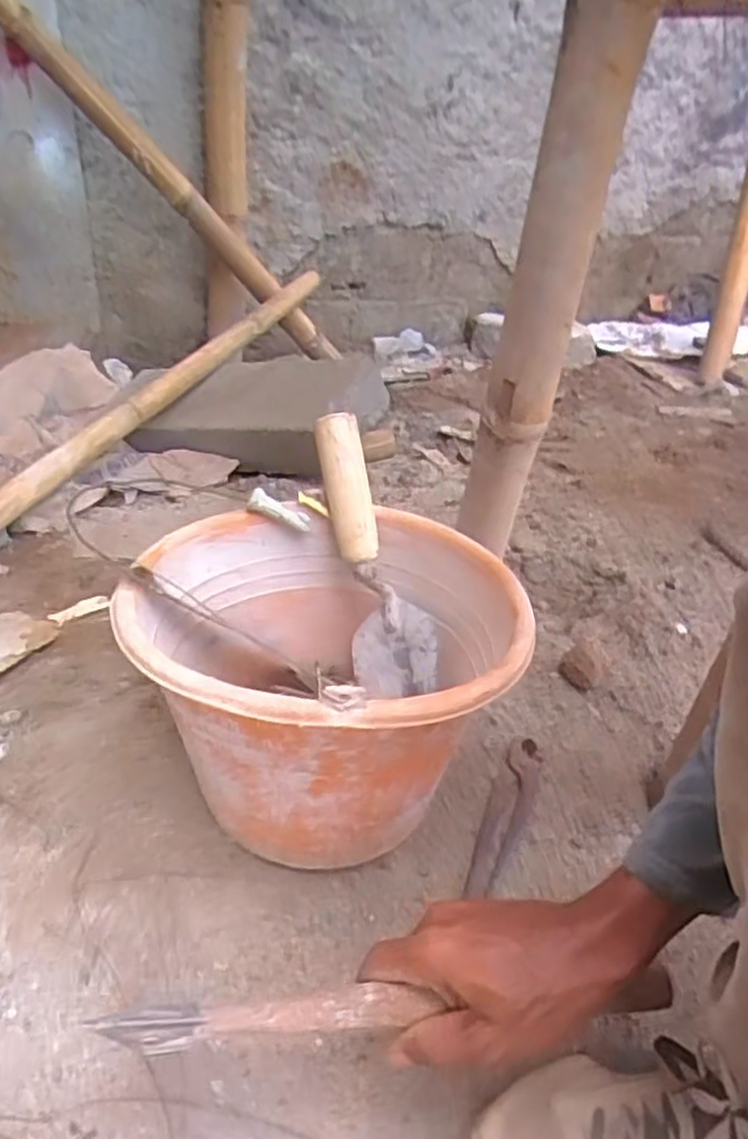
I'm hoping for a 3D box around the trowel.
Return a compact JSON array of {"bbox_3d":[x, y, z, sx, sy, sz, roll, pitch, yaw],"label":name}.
[{"bbox_3d":[-0.003,-0.007,0.606,0.050,0.244,0.081,-20,10,-30],"label":"trowel"}]

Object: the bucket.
[{"bbox_3d":[-0.035,0.077,0.560,0.269,0.179,0.245,4,37,-3],"label":"bucket"}]

